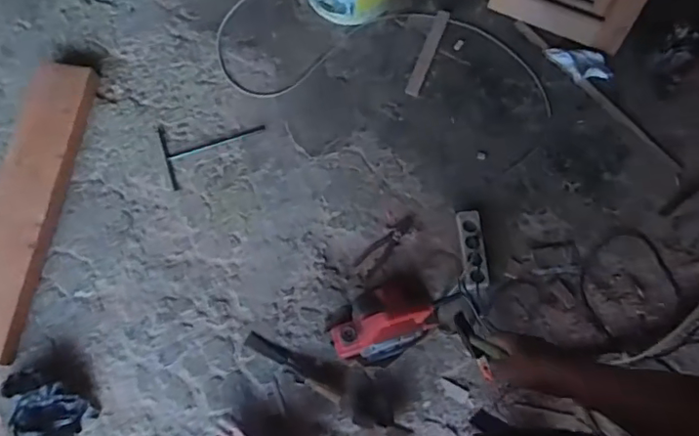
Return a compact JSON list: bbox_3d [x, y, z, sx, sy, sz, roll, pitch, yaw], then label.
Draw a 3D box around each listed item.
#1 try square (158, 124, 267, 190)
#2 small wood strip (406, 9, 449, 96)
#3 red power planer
[{"bbox_3d":[-0.380,-0.209,1.578,0.286,0.026,0.199,-18,75,-7],"label":"try square"},{"bbox_3d":[0.234,-0.492,1.630,0.041,0.014,0.306,21,74,5],"label":"small wood strip"},{"bbox_3d":[0.079,0.256,1.361,0.246,0.102,0.165,-23,75,-8],"label":"red power planer"}]

